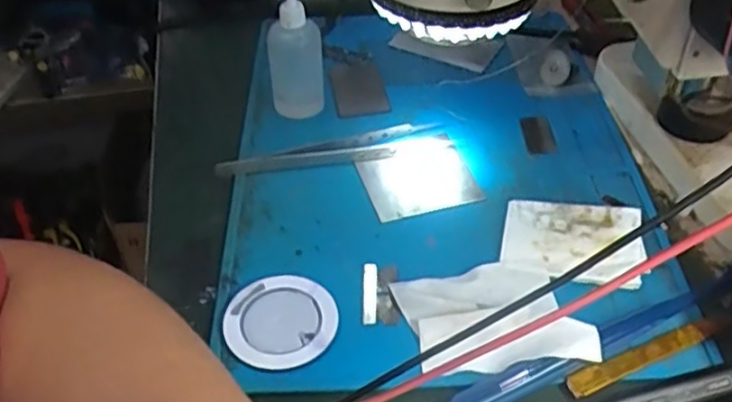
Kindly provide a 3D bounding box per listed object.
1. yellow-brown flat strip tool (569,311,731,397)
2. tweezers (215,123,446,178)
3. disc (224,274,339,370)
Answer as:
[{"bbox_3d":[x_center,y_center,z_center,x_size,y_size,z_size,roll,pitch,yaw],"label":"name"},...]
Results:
[{"bbox_3d":[0.136,0.074,0.338,0.088,0.008,0.011,-18,45,-16],"label":"yellow-brown flat strip tool"},{"bbox_3d":[-0.020,-0.031,0.449,0.147,0.010,0.022,-13,44,-12],"label":"tweezers"},{"bbox_3d":[-0.043,0.061,0.357,0.054,0.005,0.054,-1,43,1],"label":"disc"}]

